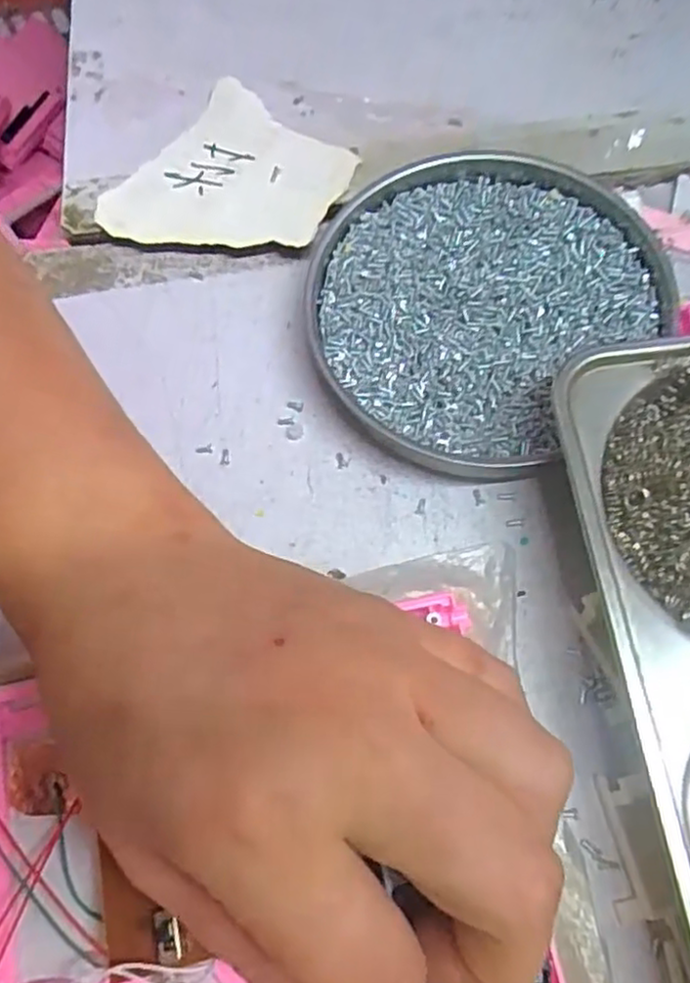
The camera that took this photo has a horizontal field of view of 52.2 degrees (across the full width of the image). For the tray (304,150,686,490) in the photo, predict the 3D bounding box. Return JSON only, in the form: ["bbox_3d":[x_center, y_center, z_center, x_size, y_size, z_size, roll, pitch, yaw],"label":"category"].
[{"bbox_3d":[0.051,-0.075,0.283,0.123,0.025,0.132,-1,69,2],"label":"tray"}]

